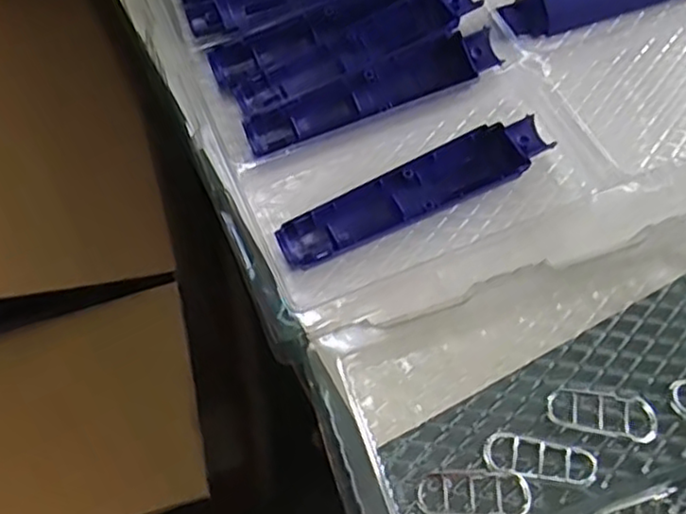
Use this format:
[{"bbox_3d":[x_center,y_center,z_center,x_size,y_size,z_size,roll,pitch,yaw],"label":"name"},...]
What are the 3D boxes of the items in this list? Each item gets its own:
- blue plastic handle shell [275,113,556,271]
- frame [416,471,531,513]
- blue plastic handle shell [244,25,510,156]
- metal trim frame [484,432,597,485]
[{"bbox_3d":[0.043,-0.037,0.409,0.167,0.015,0.038,-26,63,-10],"label":"blue plastic handle shell"},{"bbox_3d":[0.062,0.113,0.330,0.053,0.009,0.022,1,62,5],"label":"frame"},{"bbox_3d":[0.020,-0.103,0.436,0.166,0.018,0.031,-23,63,-8],"label":"blue plastic handle shell"},{"bbox_3d":[0.095,0.099,0.337,0.053,0.010,0.020,10,63,9],"label":"metal trim frame"}]

